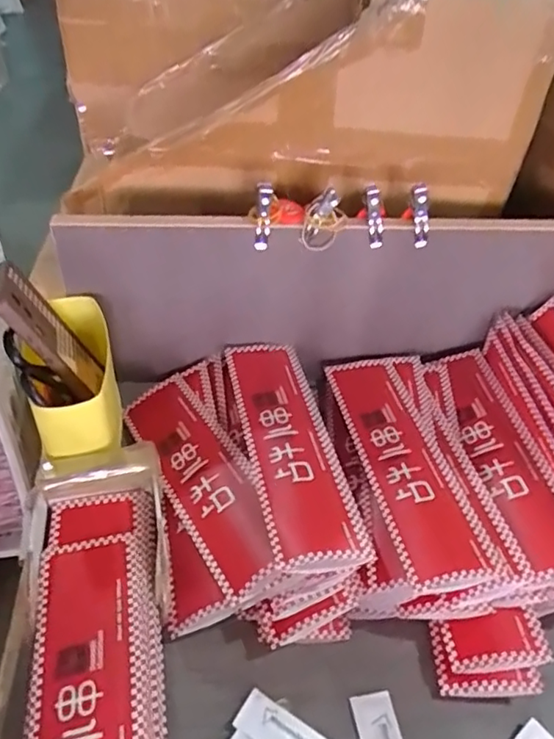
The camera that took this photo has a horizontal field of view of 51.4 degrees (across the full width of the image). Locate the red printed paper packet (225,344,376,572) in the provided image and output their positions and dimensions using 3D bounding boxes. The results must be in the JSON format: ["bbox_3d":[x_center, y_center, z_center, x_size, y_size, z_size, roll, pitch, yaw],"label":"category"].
[{"bbox_3d":[0.010,0.060,0.521,0.073,0.016,0.275,-9,37,-6],"label":"red printed paper packet"}]

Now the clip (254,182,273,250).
[{"bbox_3d":[-0.013,-0.143,0.536,0.014,0.059,0.015,1,43,-3],"label":"clip"}]

